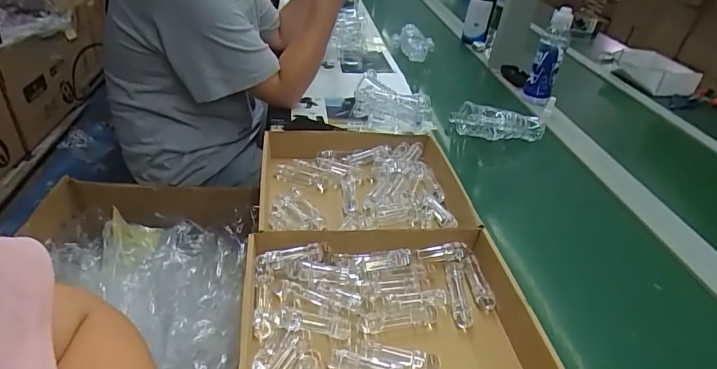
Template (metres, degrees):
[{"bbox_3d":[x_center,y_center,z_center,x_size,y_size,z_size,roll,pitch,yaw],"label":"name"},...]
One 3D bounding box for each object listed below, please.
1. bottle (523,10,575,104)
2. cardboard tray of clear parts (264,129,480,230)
[{"bbox_3d":[0.479,-0.320,1.114,0.069,0.237,0.065,19,15,16],"label":"bottle"},{"bbox_3d":[0.005,0.009,0.712,0.320,0.056,0.275,0,36,-10],"label":"cardboard tray of clear parts"}]

